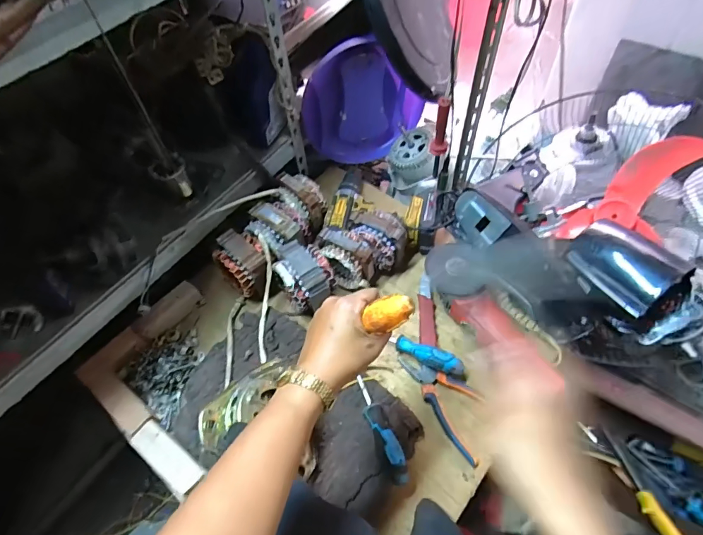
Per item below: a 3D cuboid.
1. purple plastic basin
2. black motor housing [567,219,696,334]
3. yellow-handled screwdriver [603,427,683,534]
[{"bbox_3d":[0.027,-0.344,0.910,0.262,0.250,0.073,-17,56,-7],"label":"purple plastic basin"},{"bbox_3d":[0.416,0.006,0.639,0.114,0.083,0.162,-30,59,-15],"label":"black motor housing"},{"bbox_3d":[0.518,0.397,0.747,0.030,0.042,0.213,-12,56,-4],"label":"yellow-handled screwdriver"}]

